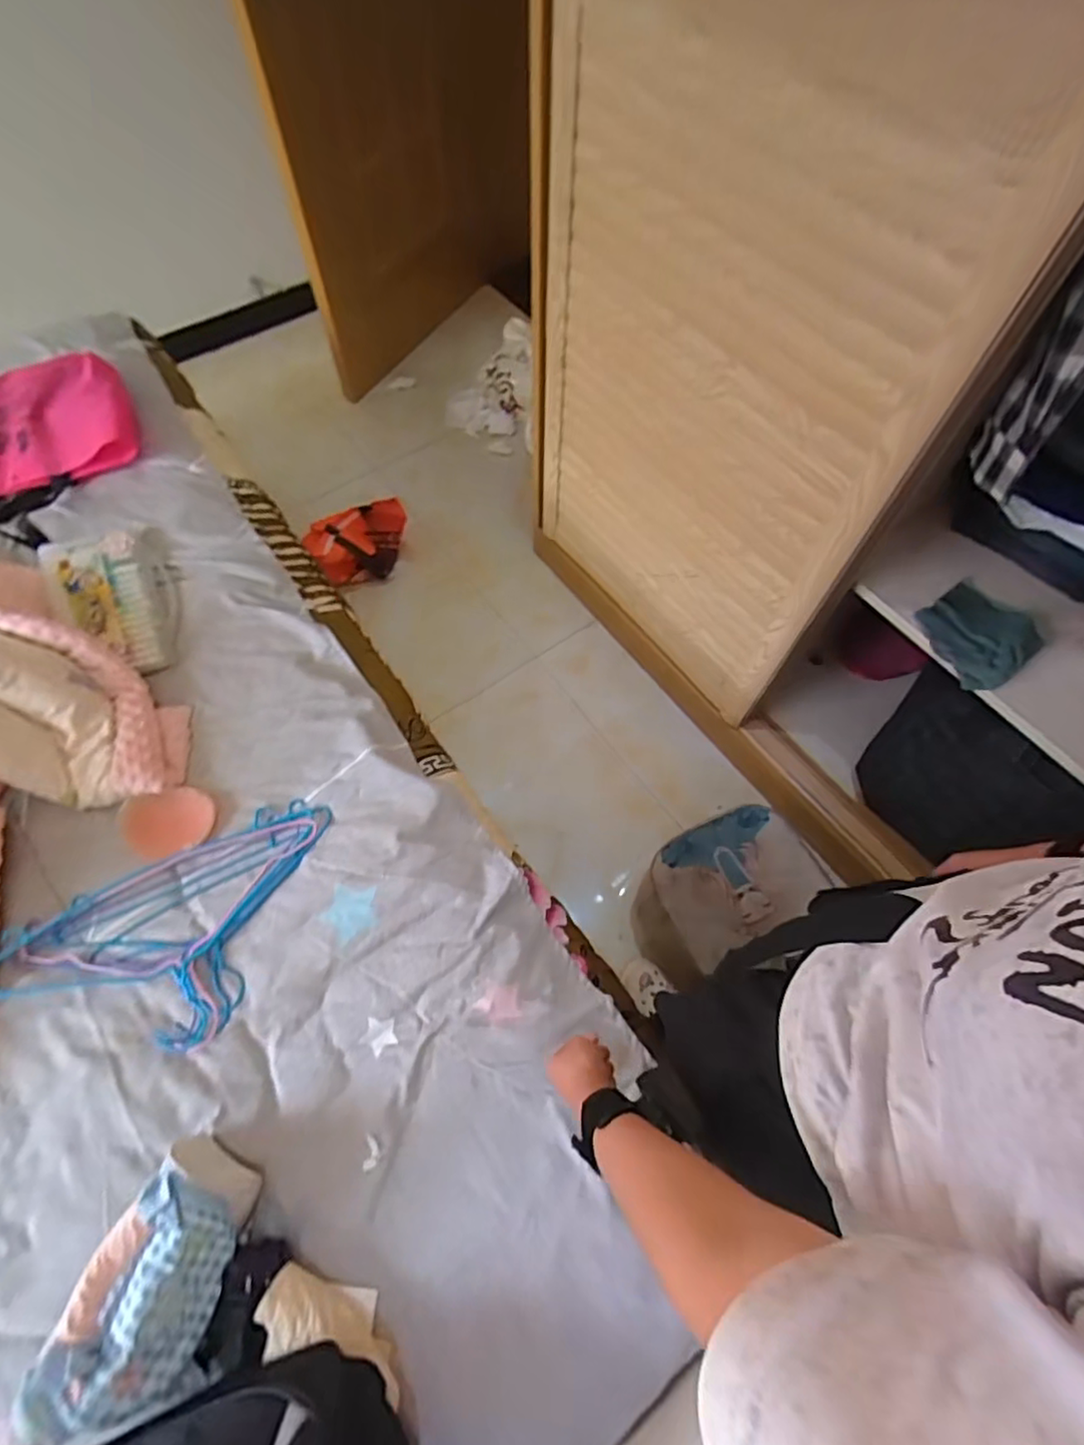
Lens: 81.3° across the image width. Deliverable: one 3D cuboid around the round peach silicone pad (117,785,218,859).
[{"bbox_3d":[-0.518,0.135,0.872,0.121,0.024,0.092,-20,65,-9],"label":"round peach silicone pad"}]

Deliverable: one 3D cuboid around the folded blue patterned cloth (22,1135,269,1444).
[{"bbox_3d":[-0.371,0.541,0.612,0.114,0.100,0.201,15,65,8],"label":"folded blue patterned cloth"}]

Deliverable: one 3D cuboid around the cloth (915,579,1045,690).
[{"bbox_3d":[0.650,-0.138,0.933,0.165,0.034,0.149,-32,67,-14],"label":"cloth"}]

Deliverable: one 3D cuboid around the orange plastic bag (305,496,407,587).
[{"bbox_3d":[-0.469,-0.443,1.598,0.262,0.135,0.157,-10,64,-4],"label":"orange plastic bag"}]

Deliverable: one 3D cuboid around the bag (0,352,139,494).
[{"bbox_3d":[-0.917,-0.520,1.103,0.364,0.106,0.259,-16,64,-7],"label":"bag"}]

